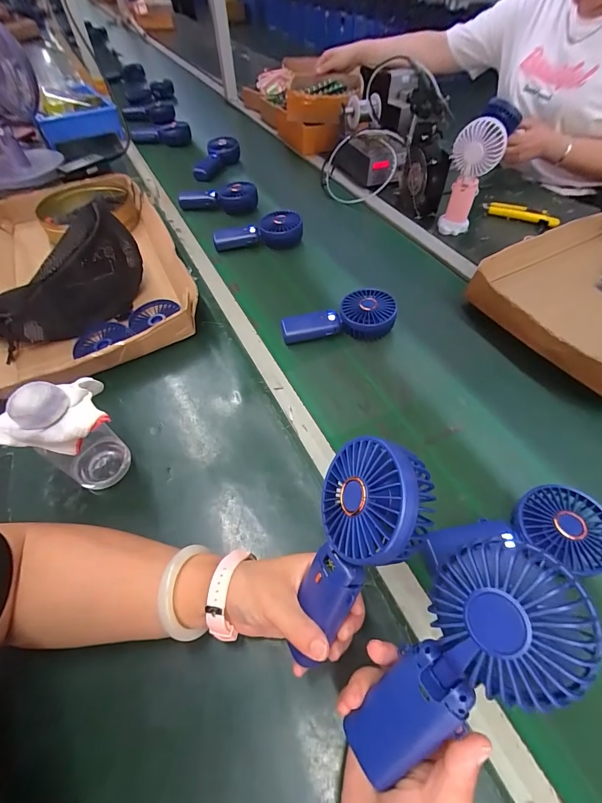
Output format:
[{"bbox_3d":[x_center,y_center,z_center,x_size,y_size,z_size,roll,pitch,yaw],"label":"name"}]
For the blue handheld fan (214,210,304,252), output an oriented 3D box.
[{"bbox_3d":[-0.088,-0.348,0.746,0.177,0.059,0.069,-6,53,-3],"label":"blue handheld fan"}]

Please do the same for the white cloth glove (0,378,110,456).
[{"bbox_3d":[-0.234,0.016,0.336,0.095,0.048,0.055,-20,55,-13],"label":"white cloth glove"}]

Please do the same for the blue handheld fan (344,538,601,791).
[{"bbox_3d":[0.091,0.164,0.218,0.080,0.039,0.179,44,103,28],"label":"blue handheld fan"}]

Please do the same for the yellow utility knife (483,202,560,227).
[{"bbox_3d":[0.486,-0.416,0.791,0.154,0.024,0.027,23,57,18],"label":"yellow utility knife"}]

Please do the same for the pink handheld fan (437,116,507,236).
[{"bbox_3d":[0.336,-0.441,0.713,0.090,0.185,0.051,13,55,11],"label":"pink handheld fan"}]

